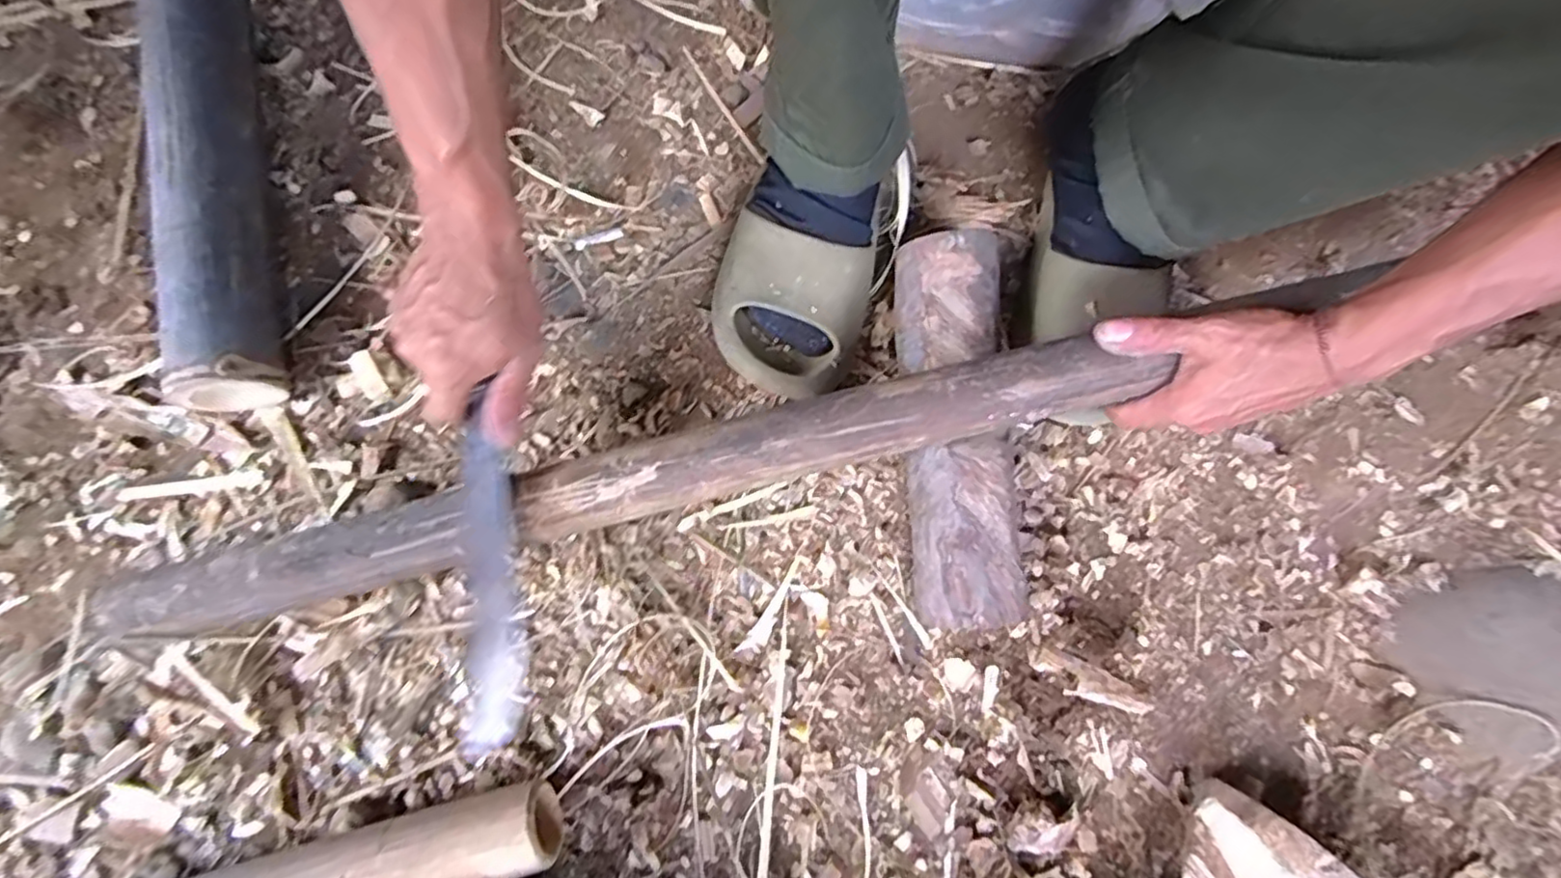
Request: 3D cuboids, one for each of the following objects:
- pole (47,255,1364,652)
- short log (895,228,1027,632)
[{"bbox_3d":[-0.042,0.015,0.418,0.762,0.029,0.044,-14,77,1],"label":"pole"},{"bbox_3d":[0.125,-0.008,0.472,0.073,0.073,0.271,-2,77,-1],"label":"short log"}]

